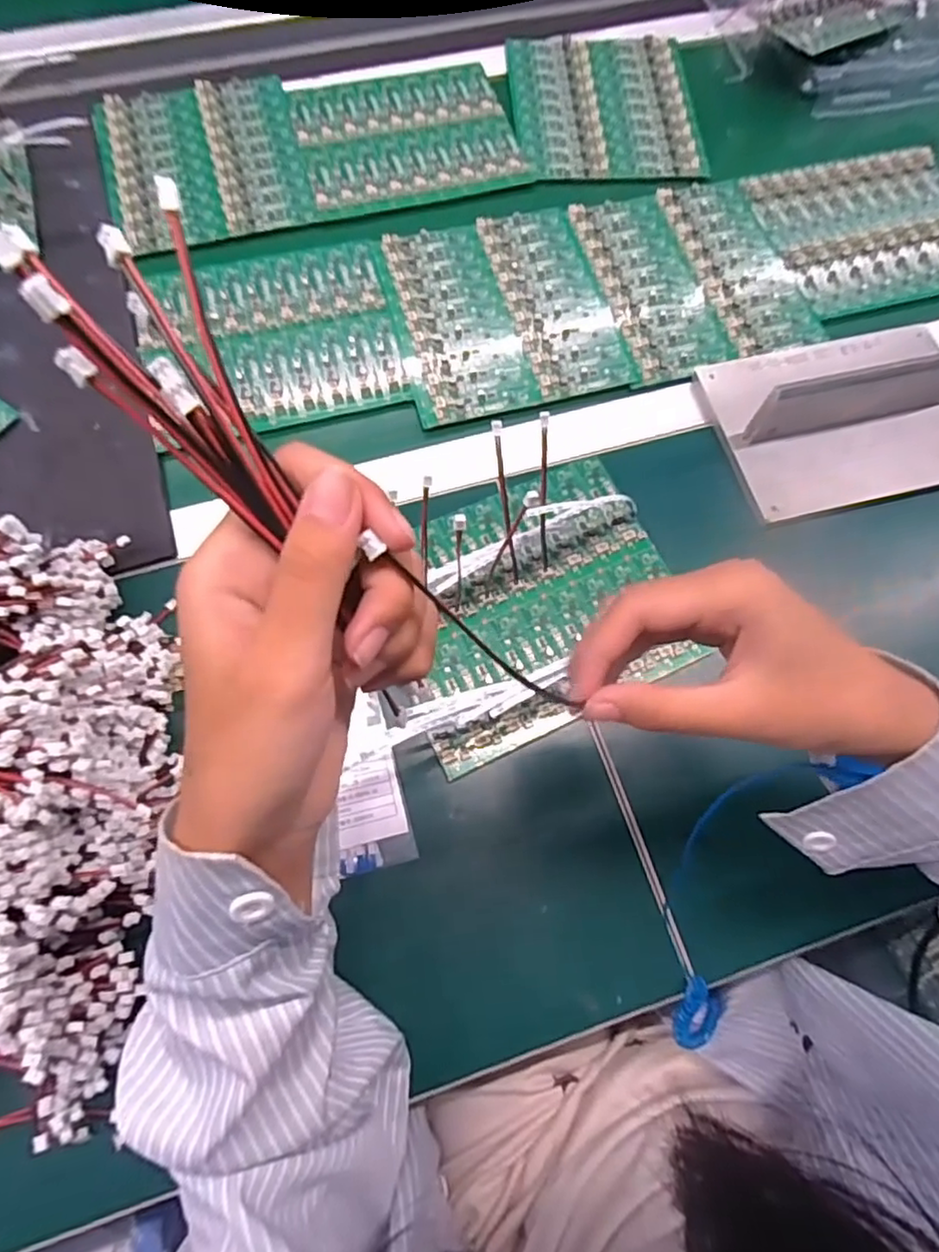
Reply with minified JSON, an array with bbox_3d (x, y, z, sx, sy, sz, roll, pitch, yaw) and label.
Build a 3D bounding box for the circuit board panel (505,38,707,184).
[{"bbox_3d":[0.128,-0.496,0.603,0.172,0.011,0.190,0,69,-1],"label":"circuit board panel"}]

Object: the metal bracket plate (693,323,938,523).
[{"bbox_3d":[0.285,-0.167,0.458,0.192,0.064,0.135,-13,70,-6],"label":"metal bracket plate"}]

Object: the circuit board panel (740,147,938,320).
[{"bbox_3d":[0.354,-0.348,0.556,0.187,0.017,0.161,-12,70,-6],"label":"circuit board panel"}]

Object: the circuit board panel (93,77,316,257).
[{"bbox_3d":[-0.239,-0.420,0.570,0.170,0.009,0.193,-14,70,-7],"label":"circuit board panel"}]

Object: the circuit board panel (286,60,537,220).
[{"bbox_3d":[-0.058,-0.451,0.586,0.193,0.009,0.168,-16,70,-8],"label":"circuit board panel"}]

